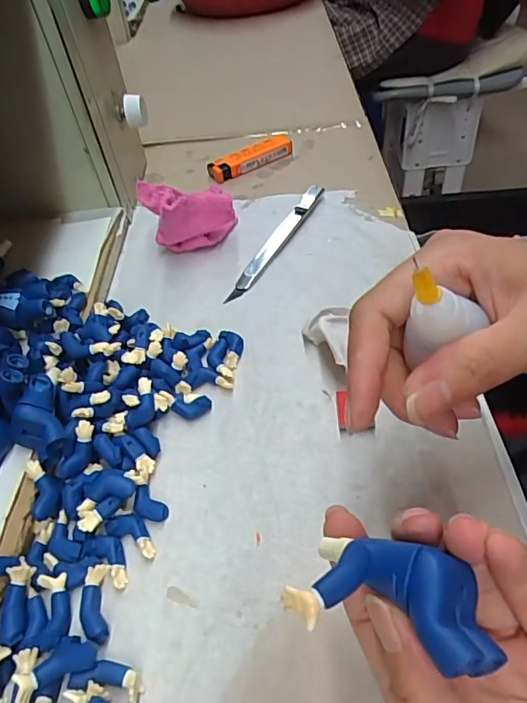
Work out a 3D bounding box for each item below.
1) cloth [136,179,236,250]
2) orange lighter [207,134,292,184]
[{"bbox_3d":[-0.055,-0.101,0.375,0.054,0.046,0.049,-25,49,-15],"label":"cloth"},{"bbox_3d":[-0.011,-0.177,0.462,0.079,0.018,0.020,-28,50,-18],"label":"orange lighter"}]

